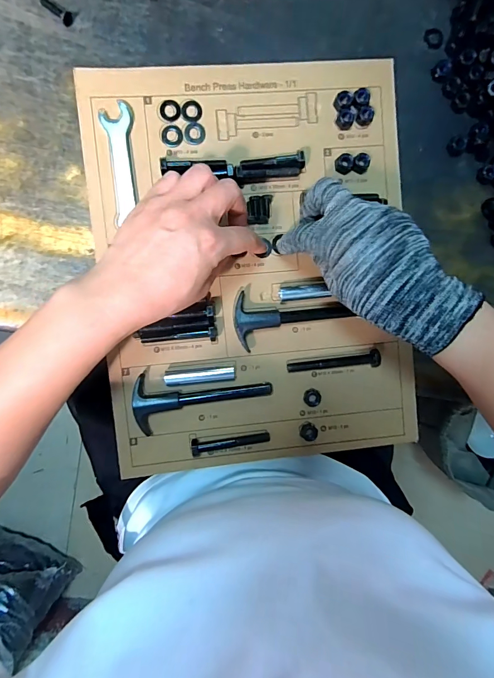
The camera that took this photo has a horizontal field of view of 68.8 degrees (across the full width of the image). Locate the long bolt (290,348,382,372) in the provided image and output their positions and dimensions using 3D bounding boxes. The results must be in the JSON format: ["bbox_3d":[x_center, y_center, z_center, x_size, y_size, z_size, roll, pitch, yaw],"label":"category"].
[{"bbox_3d":[0.085,0.024,0.354,0.088,0.016,0.016,-7,92,-4],"label":"long bolt"}]

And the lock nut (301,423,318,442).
[{"bbox_3d":[0.062,0.093,0.360,0.017,0.007,0.016,0,92,-4],"label":"lock nut"}]

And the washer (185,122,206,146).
[{"bbox_3d":[-0.049,-0.194,0.340,0.019,0.004,0.020,0,92,-4],"label":"washer"}]

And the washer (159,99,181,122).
[{"bbox_3d":[-0.071,-0.213,0.335,0.019,0.004,0.020,2,92,-4],"label":"washer"}]

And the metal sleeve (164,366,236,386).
[{"bbox_3d":[-0.044,0.036,0.347,0.066,0.011,0.015,-4,92,-4],"label":"metal sleeve"}]

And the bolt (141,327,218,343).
[{"bbox_3d":[-0.063,-0.001,0.343,0.070,0.012,0.012,-5,92,-4],"label":"bolt"}]

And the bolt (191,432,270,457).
[{"bbox_3d":[-0.015,0.102,0.352,0.076,0.015,0.015,-7,92,-4],"label":"bolt"}]

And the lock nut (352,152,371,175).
[{"bbox_3d":[0.111,-0.170,0.349,0.017,0.010,0.016,0,92,-4],"label":"lock nut"}]

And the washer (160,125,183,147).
[{"bbox_3d":[-0.070,-0.191,0.338,0.019,0.004,0.020,0,92,-4],"label":"washer"}]

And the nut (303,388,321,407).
[{"bbox_3d":[0.065,0.058,0.359,0.017,0.006,0.017,0,92,-4],"label":"nut"}]

